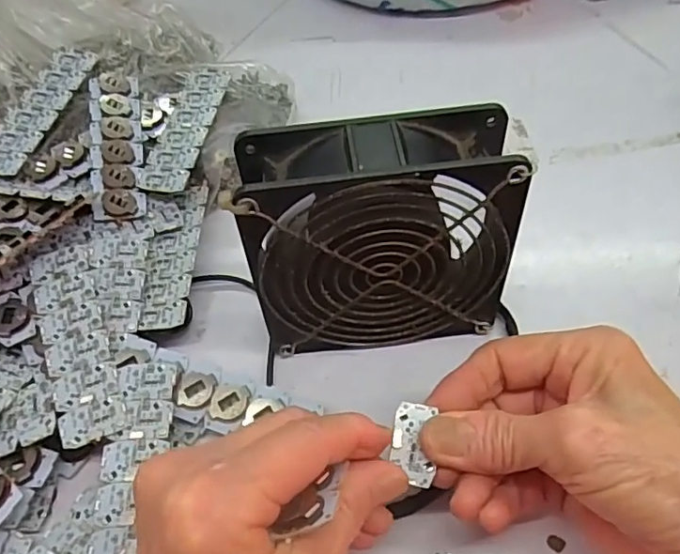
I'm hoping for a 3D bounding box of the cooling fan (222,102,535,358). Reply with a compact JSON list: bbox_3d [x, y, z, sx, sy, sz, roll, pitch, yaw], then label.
[{"bbox_3d":[0.019,-0.014,0.268,0.116,0.120,0.041,-6,50,0],"label":"cooling fan"}]

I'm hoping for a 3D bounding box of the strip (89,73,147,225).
[{"bbox_3d":[-0.138,-0.082,0.345,0.030,0.007,0.110,-11,66,-4],"label":"strip"}]

